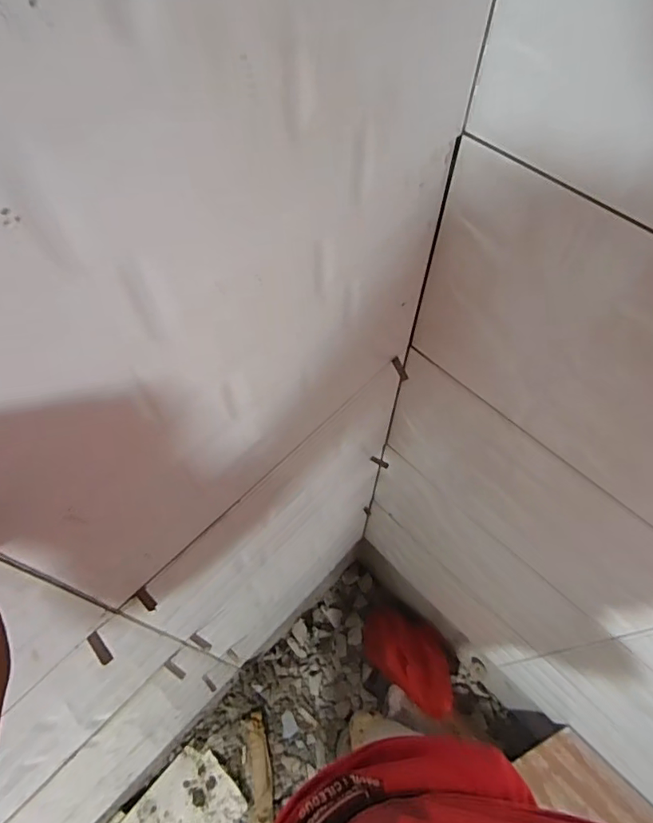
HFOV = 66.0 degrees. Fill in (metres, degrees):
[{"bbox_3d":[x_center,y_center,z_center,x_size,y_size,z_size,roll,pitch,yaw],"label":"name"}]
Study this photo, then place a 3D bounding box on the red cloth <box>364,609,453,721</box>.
[{"bbox_3d":[0.224,0.638,1.305,0.167,0.132,0.280,-27,64,-17],"label":"red cloth"}]

